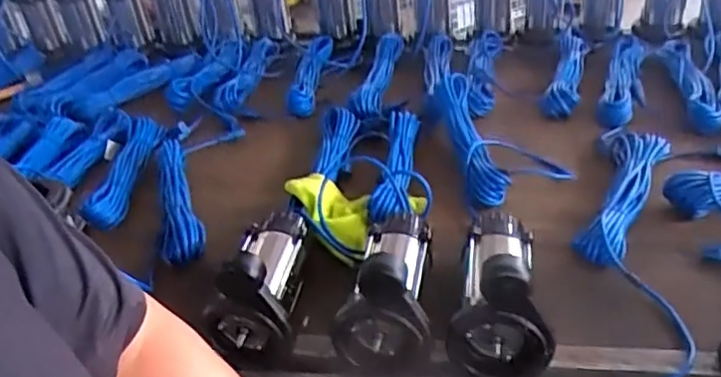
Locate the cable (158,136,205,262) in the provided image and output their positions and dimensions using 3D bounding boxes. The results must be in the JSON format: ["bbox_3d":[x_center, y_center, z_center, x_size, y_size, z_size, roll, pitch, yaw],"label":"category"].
[{"bbox_3d":[-0.320,0.014,1.105,0.070,0.062,0.302,-15,34,-13],"label":"cable"}]

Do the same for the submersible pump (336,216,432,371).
[{"bbox_3d":[0.036,0.097,0.847,0.114,0.145,0.232,0,34,9],"label":"submersible pump"}]

